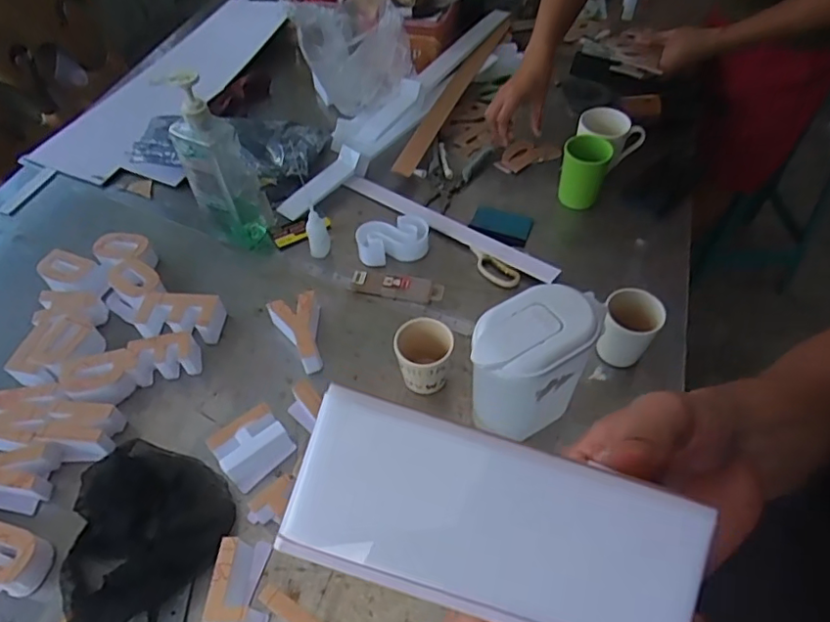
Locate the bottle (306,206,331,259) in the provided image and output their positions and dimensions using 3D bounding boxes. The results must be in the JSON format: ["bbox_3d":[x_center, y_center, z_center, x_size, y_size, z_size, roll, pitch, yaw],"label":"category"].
[{"bbox_3d":[-0.155,-0.125,0.897,0.034,0.074,0.036,-13,52,-7],"label":"bottle"}]

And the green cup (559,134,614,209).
[{"bbox_3d":[0.280,-0.227,0.941,0.074,0.106,0.066,14,55,11],"label":"green cup"}]

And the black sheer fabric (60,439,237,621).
[{"bbox_3d":[-0.319,0.242,0.662,0.188,0.032,0.205,-30,56,-19],"label":"black sheer fabric"}]

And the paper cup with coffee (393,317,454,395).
[{"bbox_3d":[0.012,0.062,0.741,0.071,0.095,0.068,-2,51,2],"label":"paper cup with coffee"}]

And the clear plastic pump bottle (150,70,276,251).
[{"bbox_3d":[-0.288,-0.210,0.844,0.092,0.276,0.064,-34,57,-22],"label":"clear plastic pump bottle"}]

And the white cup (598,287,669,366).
[{"bbox_3d":[0.281,0.028,0.752,0.068,0.099,0.070,-2,51,2],"label":"white cup"}]

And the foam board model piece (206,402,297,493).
[{"bbox_3d":[-0.200,0.167,0.699,0.083,0.047,0.067,-39,59,-24],"label":"foam board model piece"}]

